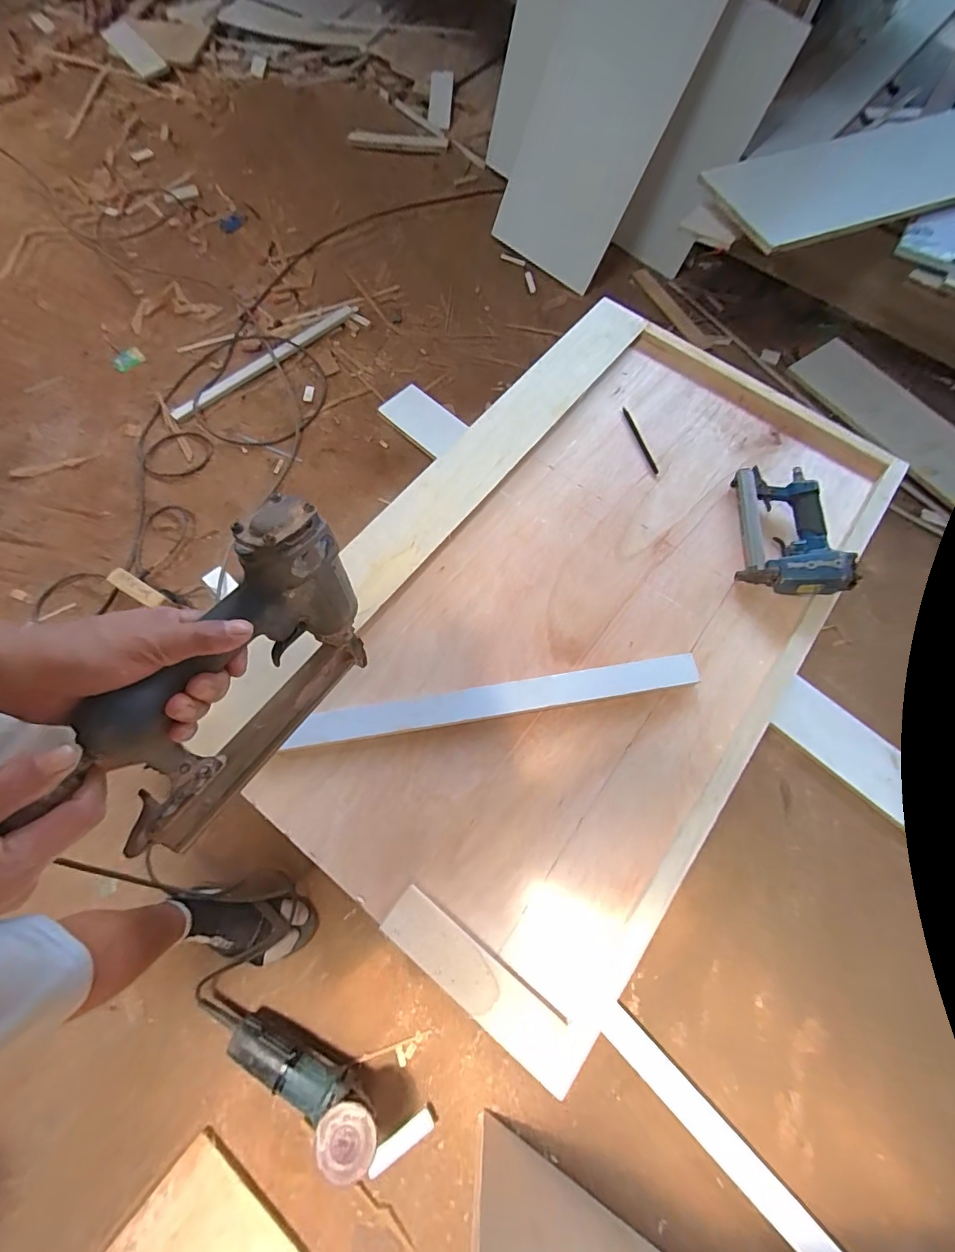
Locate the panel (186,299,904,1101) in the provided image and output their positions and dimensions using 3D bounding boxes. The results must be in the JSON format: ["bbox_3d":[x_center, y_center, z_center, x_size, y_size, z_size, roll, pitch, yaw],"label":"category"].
[{"bbox_3d":[0.152,-0.058,0.678,0.573,0.037,0.972,35,71,13],"label":"panel"}]

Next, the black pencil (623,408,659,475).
[{"bbox_3d":[0.263,-0.300,0.778,0.011,0.007,0.135,-15,68,-7],"label":"black pencil"}]

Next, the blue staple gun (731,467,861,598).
[{"bbox_3d":[0.446,-0.142,0.693,0.125,0.060,0.194,7,68,2],"label":"blue staple gun"}]

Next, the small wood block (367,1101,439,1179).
[{"bbox_3d":[-0.113,0.772,0.729,0.110,0.022,0.028,-23,69,-26],"label":"small wood block"}]

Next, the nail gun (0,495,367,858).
[{"bbox_3d":[-0.180,0.039,0.364,0.068,0.162,0.242,26,72,27],"label":"nail gun"}]

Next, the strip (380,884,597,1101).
[{"bbox_3d":[0.004,0.372,0.502,0.233,0.020,0.054,34,71,13],"label":"strip"}]

